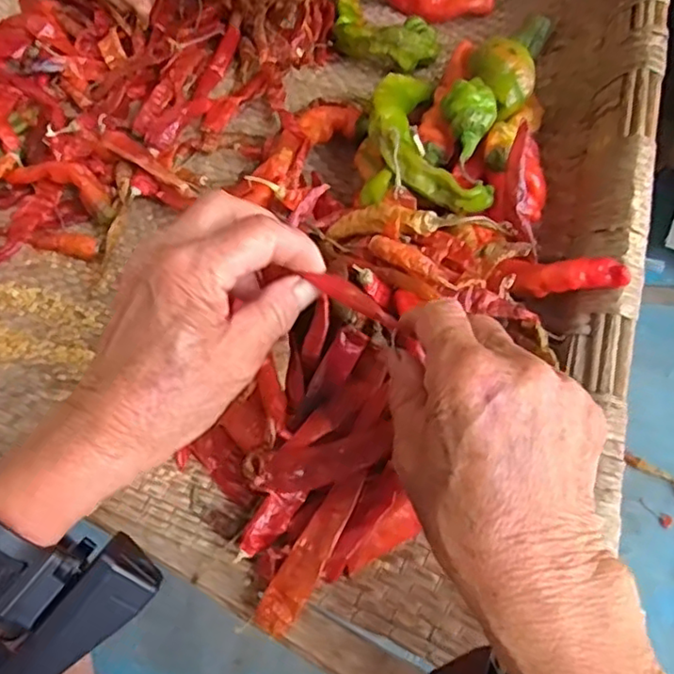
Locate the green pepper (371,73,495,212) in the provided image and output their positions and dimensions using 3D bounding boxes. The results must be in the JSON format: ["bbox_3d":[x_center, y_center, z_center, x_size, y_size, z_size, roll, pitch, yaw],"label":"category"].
[{"bbox_3d":[0.053,-0.131,0.411,0.057,0.026,0.125,-15,61,-8],"label":"green pepper"}]

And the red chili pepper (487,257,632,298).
[{"bbox_3d":[0.124,-0.034,0.352,0.071,0.018,0.018,1,56,33],"label":"red chili pepper"}]

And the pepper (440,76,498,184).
[{"bbox_3d":[0.083,-0.135,0.406,0.034,0.033,0.054,10,61,6],"label":"pepper"}]

